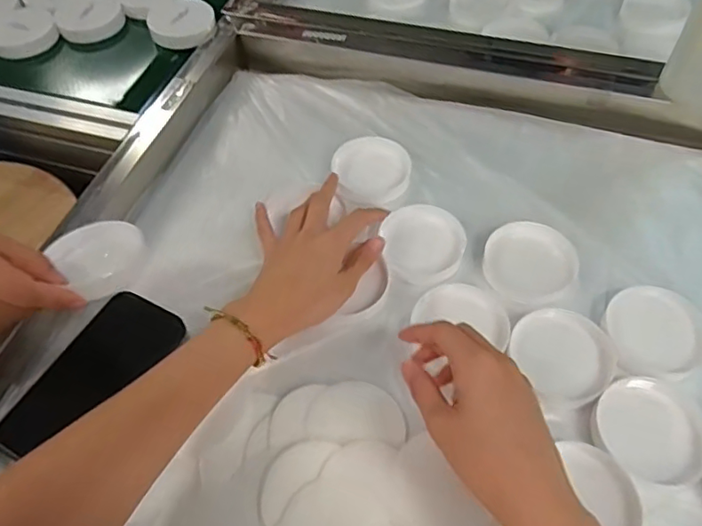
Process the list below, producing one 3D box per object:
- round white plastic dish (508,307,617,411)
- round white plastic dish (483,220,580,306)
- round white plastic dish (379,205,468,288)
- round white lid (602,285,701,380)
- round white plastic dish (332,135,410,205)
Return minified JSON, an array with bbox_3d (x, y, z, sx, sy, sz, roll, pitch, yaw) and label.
[{"bbox_3d":[0.167,0.071,0.438,0.067,0.022,0.074,-27,59,-15],"label":"round white plastic dish"},{"bbox_3d":[0.155,-0.001,0.488,0.074,0.014,0.075,-1,55,2],"label":"round white plastic dish"},{"bbox_3d":[0.064,-0.020,0.504,0.071,0.014,0.080,25,60,19],"label":"round white plastic dish"},{"bbox_3d":[0.240,0.053,0.437,0.075,0.011,0.071,-1,55,2],"label":"round white lid"},{"bbox_3d":[0.019,-0.091,0.553,0.075,0.013,0.081,-1,55,2],"label":"round white plastic dish"}]

